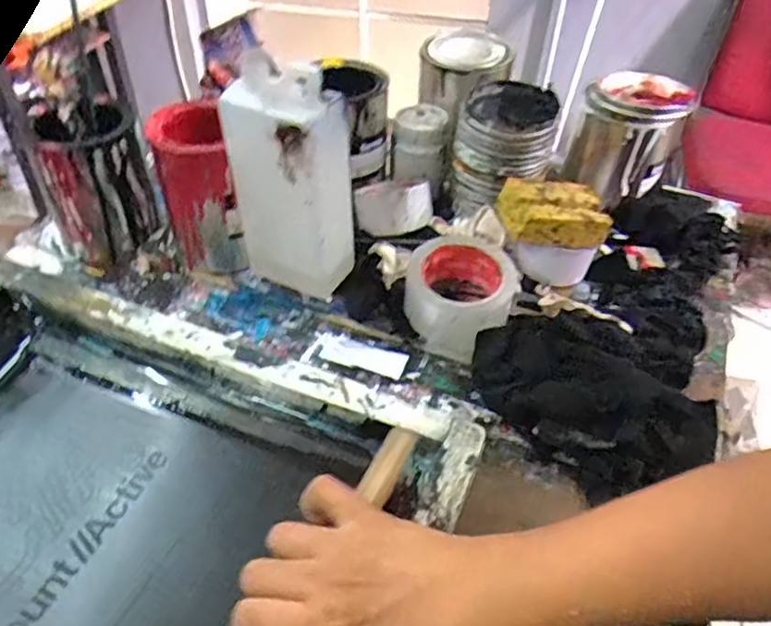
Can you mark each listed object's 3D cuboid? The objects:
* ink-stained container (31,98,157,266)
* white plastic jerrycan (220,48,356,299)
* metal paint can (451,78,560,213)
[{"bbox_3d":[-0.307,-0.138,0.672,0.097,0.148,0.094,-17,46,-19],"label":"ink-stained container"},{"bbox_3d":[-0.084,-0.113,0.587,0.101,0.237,0.065,22,47,20],"label":"white plastic jerrycan"},{"bbox_3d":[0.131,-0.185,0.693,0.101,0.112,0.098,1,43,-1],"label":"metal paint can"}]

